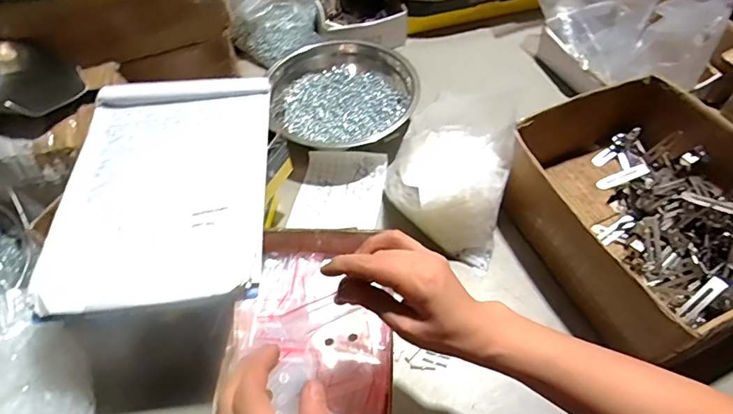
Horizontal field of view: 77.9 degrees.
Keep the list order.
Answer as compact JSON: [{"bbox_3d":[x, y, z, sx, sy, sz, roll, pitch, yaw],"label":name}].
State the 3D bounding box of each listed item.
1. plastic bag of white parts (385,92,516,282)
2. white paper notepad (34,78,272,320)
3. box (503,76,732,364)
[{"bbox_3d":[0.115,-0.046,0.625,0.151,0.110,0.203,13,56,12],"label":"plastic bag of white parts"},{"bbox_3d":[-0.220,-0.035,0.505,0.217,0.015,0.299,-6,55,-1],"label":"white paper notepad"},{"bbox_3d":[0.350,-0.005,0.584,0.273,0.120,0.328,-24,57,-13],"label":"box"}]

